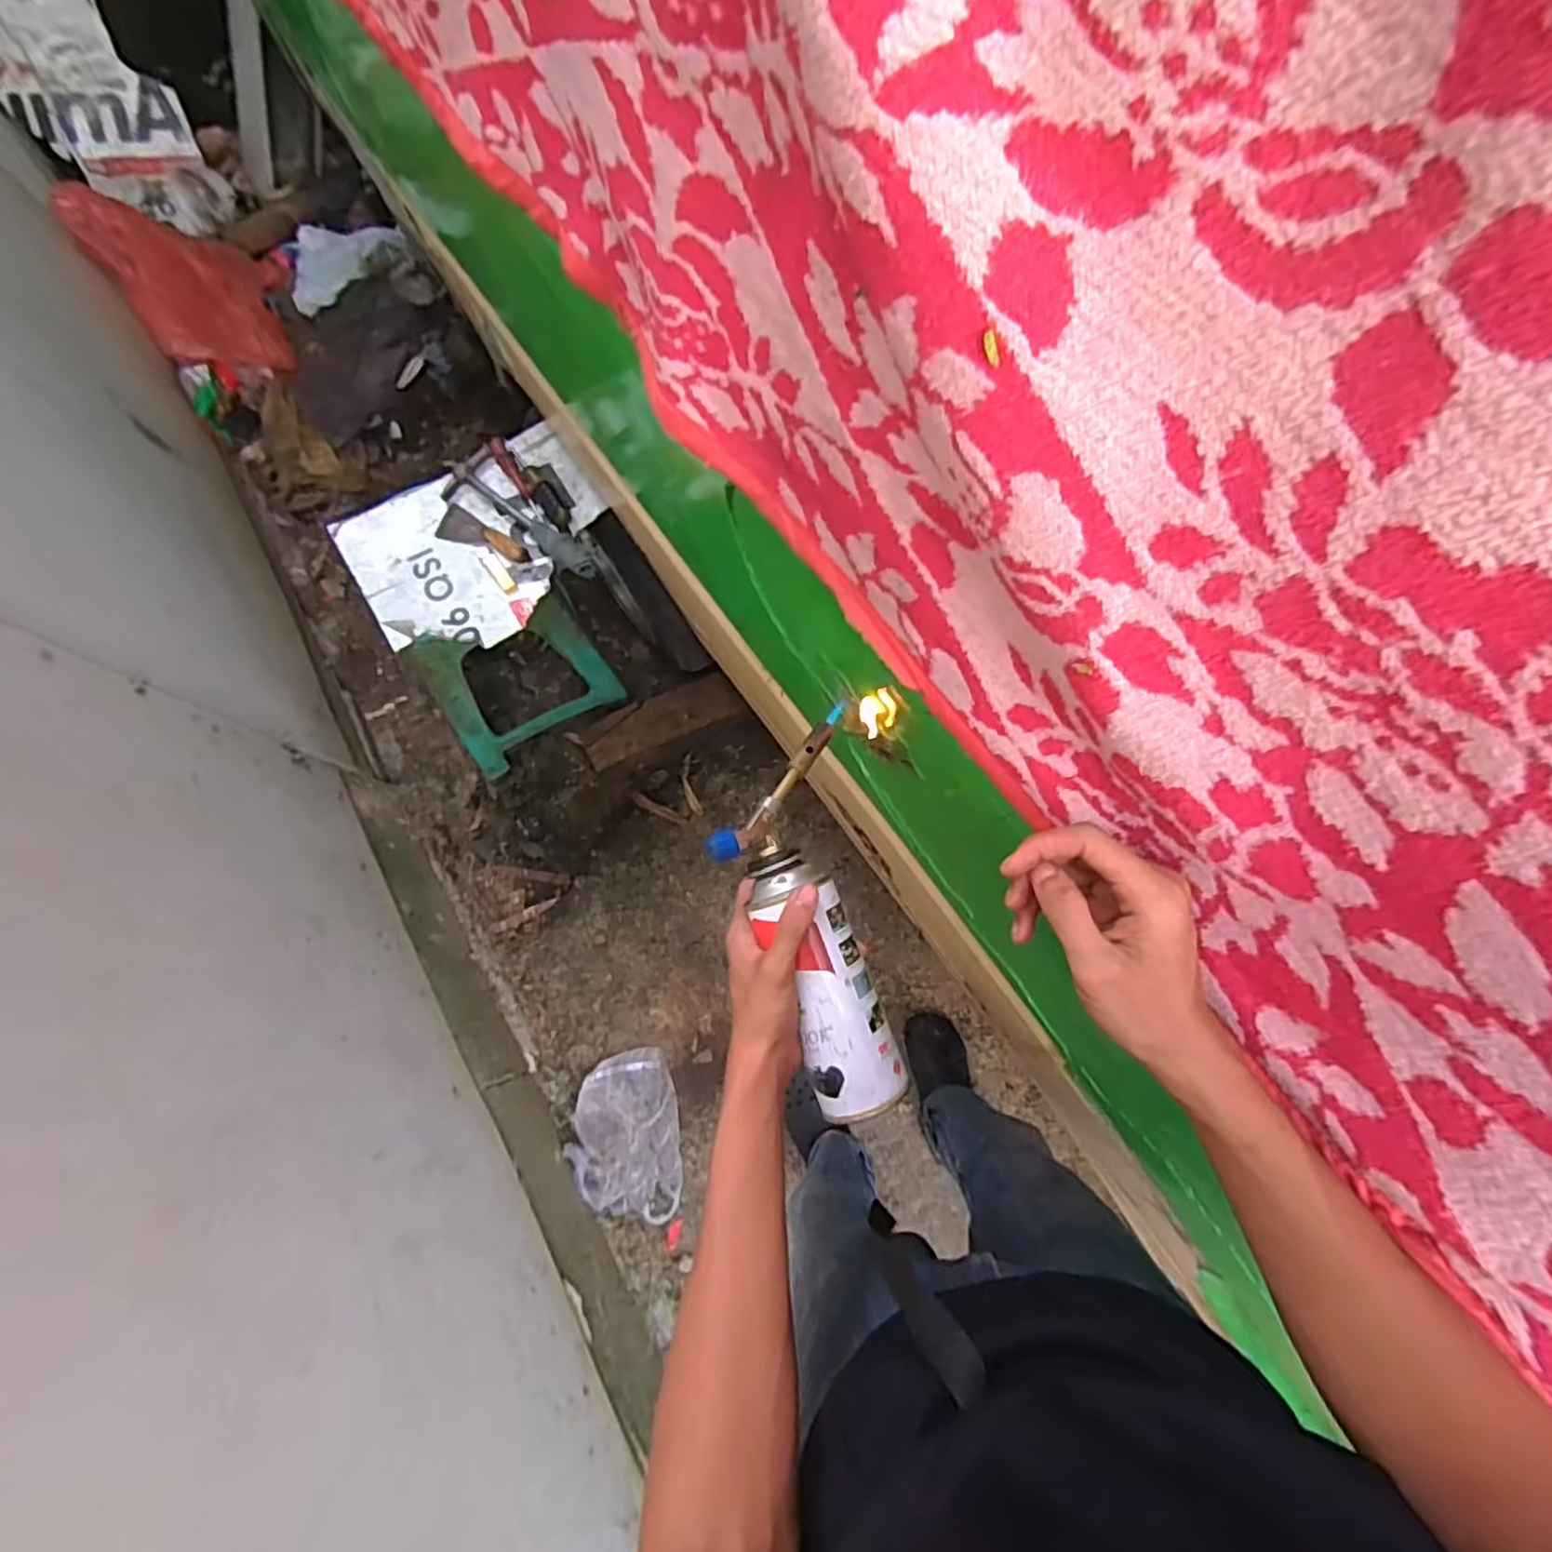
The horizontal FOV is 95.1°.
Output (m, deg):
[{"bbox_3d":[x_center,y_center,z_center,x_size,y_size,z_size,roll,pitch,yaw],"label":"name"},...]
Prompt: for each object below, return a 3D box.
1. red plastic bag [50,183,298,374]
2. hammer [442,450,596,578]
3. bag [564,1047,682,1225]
[{"bbox_3d":[-1.097,-0.950,1.356,0.275,0.237,0.294,-38,78,-7],"label":"red plastic bag"},{"bbox_3d":[-0.379,-0.369,1.036,0.087,0.034,0.266,-44,79,-8],"label":"hammer"},{"bbox_3d":[-0.270,0.639,1.265,0.176,0.092,0.269,-7,76,0],"label":"bag"}]

